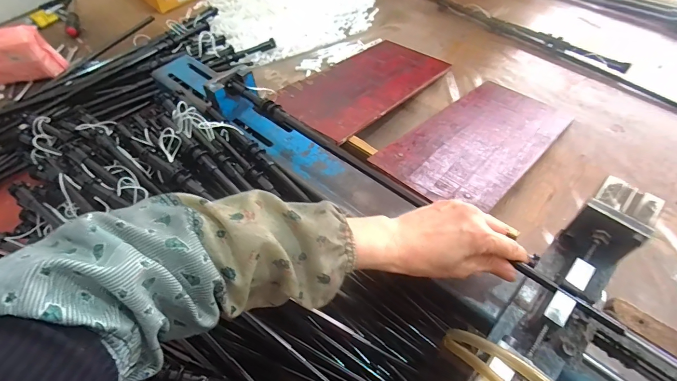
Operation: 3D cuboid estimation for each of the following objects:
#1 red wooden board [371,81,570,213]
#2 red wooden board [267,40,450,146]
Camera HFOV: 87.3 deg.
[{"bbox_3d":[0.228,-0.087,0.557,0.168,0.008,0.365,37,52,27],"label":"red wooden board"},{"bbox_3d":[0.054,-0.200,0.655,0.169,0.012,0.362,29,49,23],"label":"red wooden board"}]

